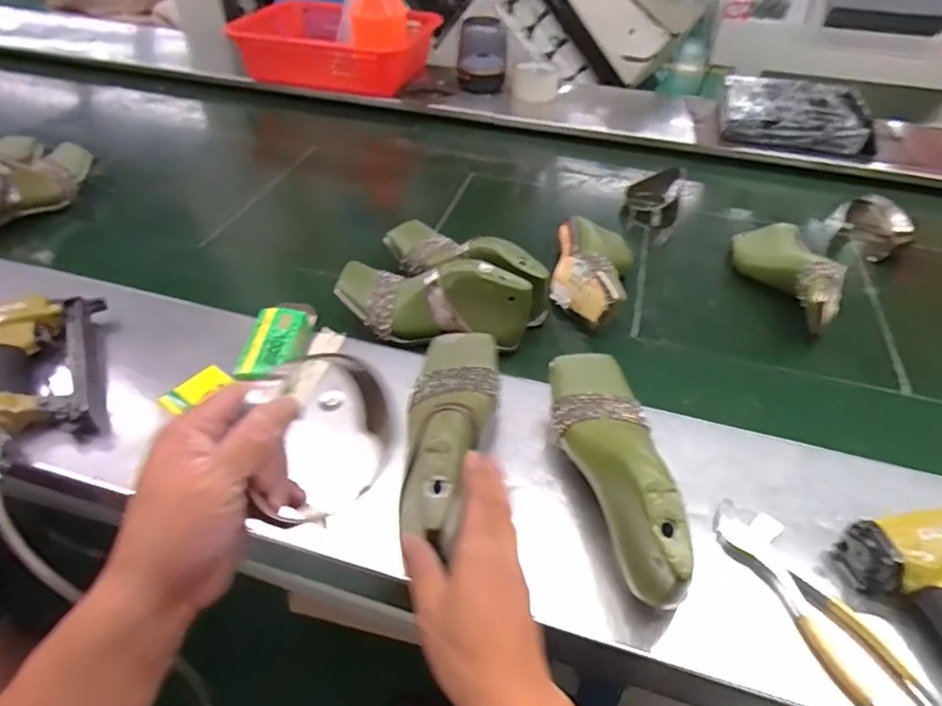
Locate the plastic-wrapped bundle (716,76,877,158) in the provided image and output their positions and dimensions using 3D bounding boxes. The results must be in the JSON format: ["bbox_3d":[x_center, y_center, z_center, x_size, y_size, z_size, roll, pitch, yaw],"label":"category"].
[{"bbox_3d":[0.599,-0.442,1.107,0.260,0.068,0.170,11,44,10],"label":"plastic-wrapped bundle"}]

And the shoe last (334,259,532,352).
[{"bbox_3d":[-0.049,-0.058,0.699,0.220,0.087,0.092,17,46,17],"label":"shoe last"}]

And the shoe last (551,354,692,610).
[{"bbox_3d":[0.117,0.094,0.495,0.081,0.093,0.215,1,43,0],"label":"shoe last"}]

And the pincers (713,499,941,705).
[{"bbox_3d":[0.263,0.192,0.455,0.058,0.013,0.196,-21,48,-22],"label":"pincers"}]

